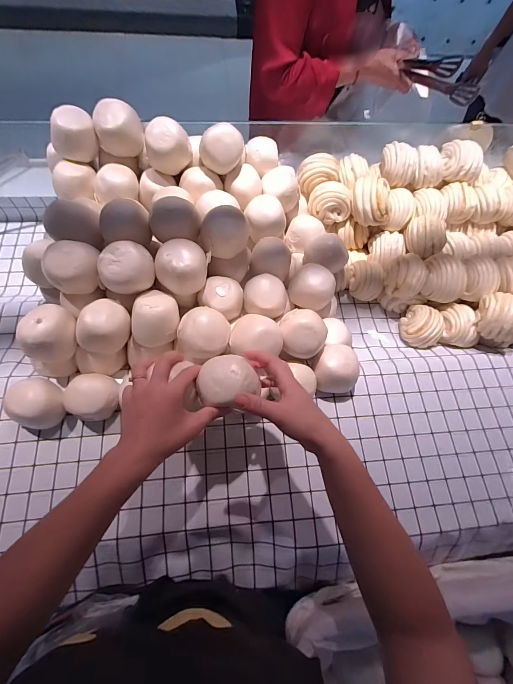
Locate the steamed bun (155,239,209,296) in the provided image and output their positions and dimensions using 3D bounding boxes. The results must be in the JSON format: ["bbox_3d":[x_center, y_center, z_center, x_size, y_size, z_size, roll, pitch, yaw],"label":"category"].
[{"bbox_3d":[-0.129,-0.130,0.564,0.087,0.070,0.080,2,66,-4],"label":"steamed bun"}]

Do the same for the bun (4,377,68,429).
[{"bbox_3d":[-0.371,0.106,0.550,0.082,0.079,0.077,2,66,-3],"label":"bun"}]

